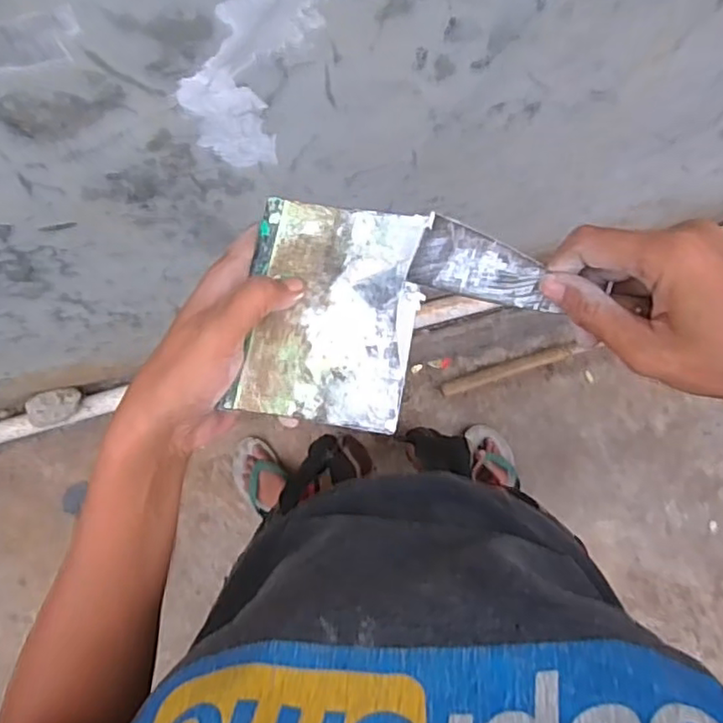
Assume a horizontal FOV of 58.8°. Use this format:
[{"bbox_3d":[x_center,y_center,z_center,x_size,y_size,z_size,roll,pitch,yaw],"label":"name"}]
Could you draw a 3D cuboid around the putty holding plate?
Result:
[{"bbox_3d":[-0.016,-0.027,0.328,0.085,0.005,0.117,7,72,8],"label":"putty holding plate"}]

